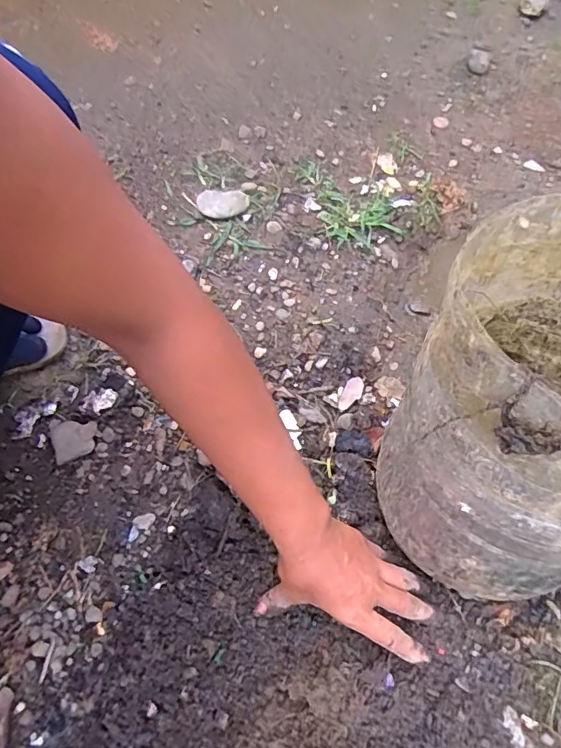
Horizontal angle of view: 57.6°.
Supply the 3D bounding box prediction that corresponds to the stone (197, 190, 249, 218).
[{"bbox_3d":[-0.073,-0.215,0.653,0.065,0.018,0.038,-3,64,-6],"label":"stone"}]

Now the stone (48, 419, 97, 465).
[{"bbox_3d":[-0.204,0.061,0.504,0.043,0.011,0.048,-19,66,-13],"label":"stone"}]

